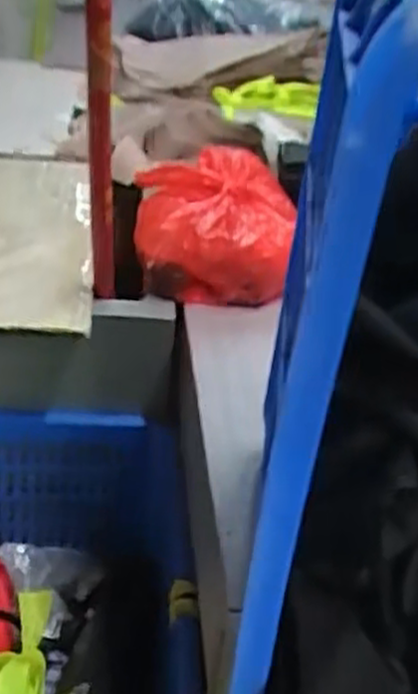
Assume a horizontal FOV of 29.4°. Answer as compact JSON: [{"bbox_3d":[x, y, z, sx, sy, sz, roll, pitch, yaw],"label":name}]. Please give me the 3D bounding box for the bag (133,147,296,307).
[{"bbox_3d":[0.004,-0.151,0.951,0.178,0.123,0.193,6,33,-2],"label":"bag"}]

